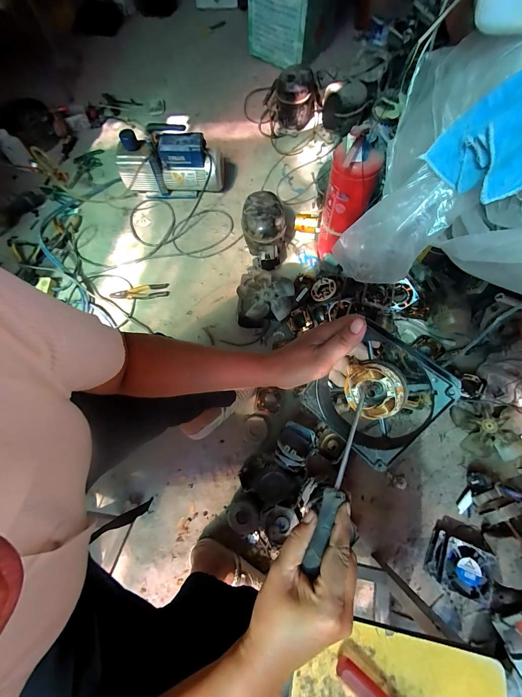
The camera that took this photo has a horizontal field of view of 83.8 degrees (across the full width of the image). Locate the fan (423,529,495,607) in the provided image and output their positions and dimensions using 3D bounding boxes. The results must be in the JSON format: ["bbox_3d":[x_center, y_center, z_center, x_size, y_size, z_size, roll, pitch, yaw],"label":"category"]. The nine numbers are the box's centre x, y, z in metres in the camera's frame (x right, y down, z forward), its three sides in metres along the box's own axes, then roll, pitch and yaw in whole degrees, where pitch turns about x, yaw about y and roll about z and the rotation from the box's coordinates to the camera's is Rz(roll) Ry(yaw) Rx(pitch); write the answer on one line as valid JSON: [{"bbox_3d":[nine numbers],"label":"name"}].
[{"bbox_3d":[0.484,0.531,0.711,0.131,0.054,0.115,24,72,11],"label":"fan"}]

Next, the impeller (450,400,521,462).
[{"bbox_3d":[0.648,0.230,0.822,0.167,0.037,0.150,-11,64,15],"label":"impeller"}]

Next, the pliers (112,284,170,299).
[{"bbox_3d":[-0.429,-0.204,1.038,0.196,0.021,0.057,-5,70,1],"label":"pliers"}]

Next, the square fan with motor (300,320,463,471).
[{"bbox_3d":[0.123,0.048,0.318,0.115,0.057,0.133,40,117,8],"label":"square fan with motor"}]

